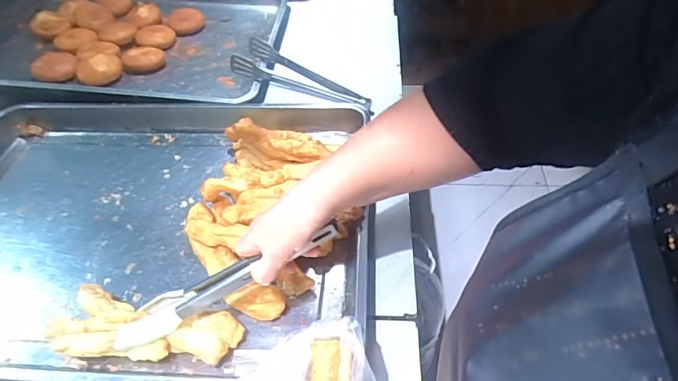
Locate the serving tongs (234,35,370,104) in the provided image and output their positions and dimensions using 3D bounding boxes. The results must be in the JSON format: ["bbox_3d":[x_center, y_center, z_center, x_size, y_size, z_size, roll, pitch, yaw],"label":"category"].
[{"bbox_3d":[-0.075,-0.223,0.888,0.279,0.041,0.082,23,52,7],"label":"serving tongs"}]

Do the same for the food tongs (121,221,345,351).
[{"bbox_3d":[-0.134,0.105,0.521,0.294,0.025,0.050,-28,47,11],"label":"food tongs"}]

